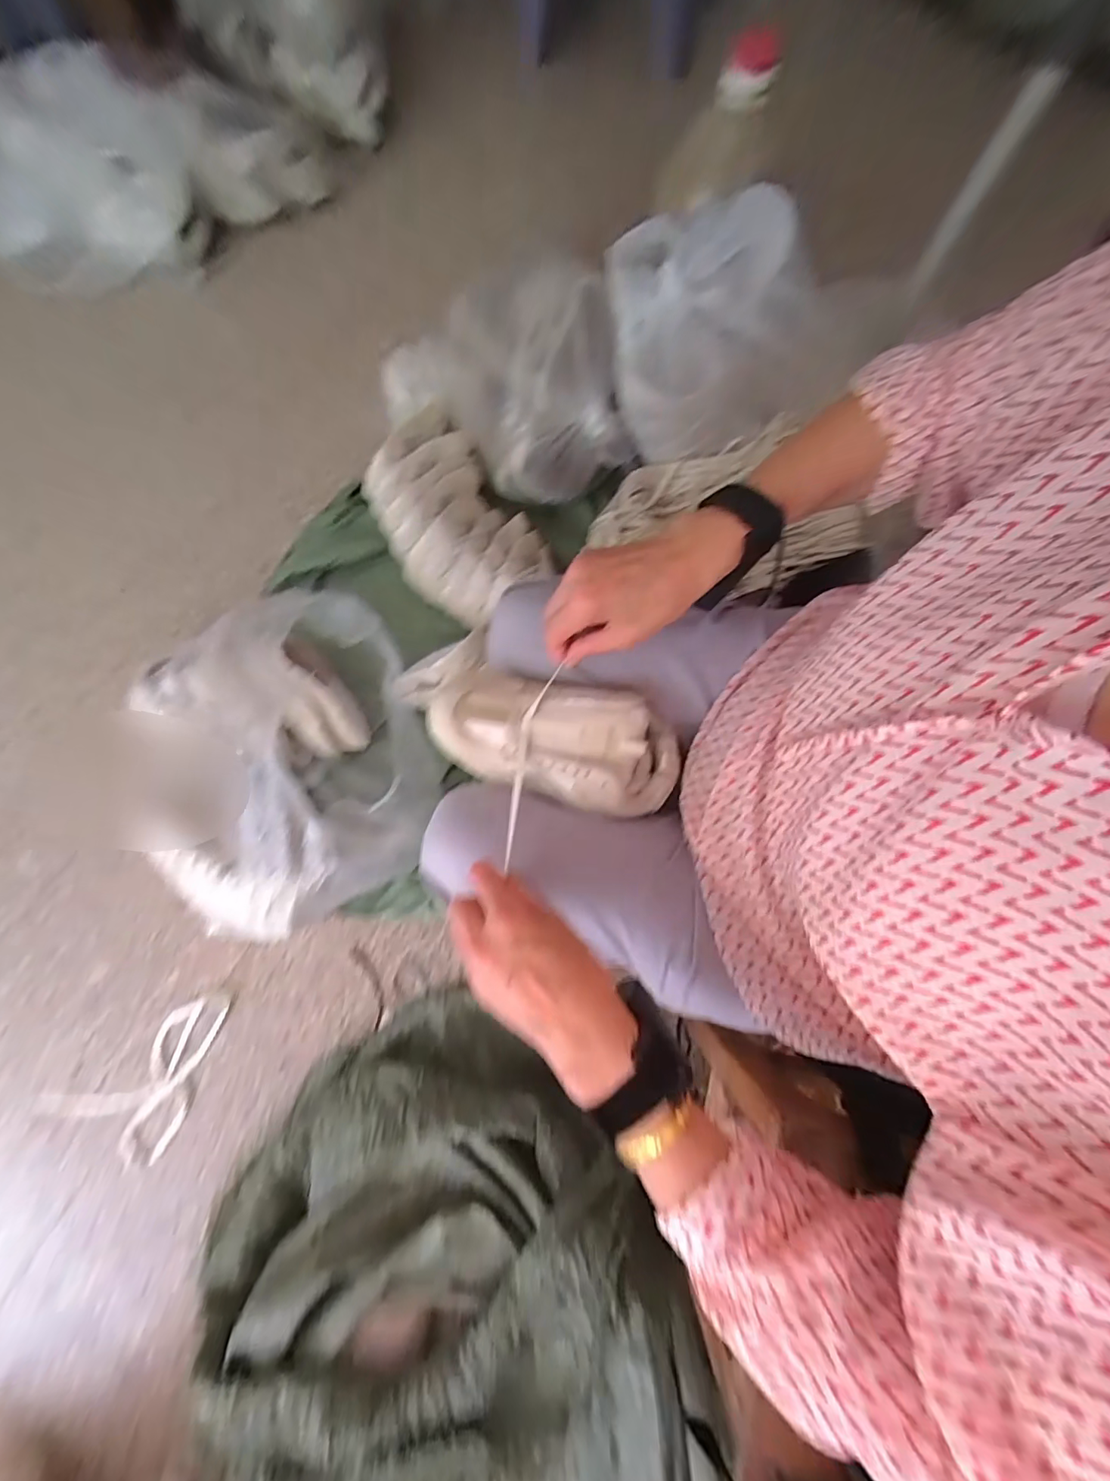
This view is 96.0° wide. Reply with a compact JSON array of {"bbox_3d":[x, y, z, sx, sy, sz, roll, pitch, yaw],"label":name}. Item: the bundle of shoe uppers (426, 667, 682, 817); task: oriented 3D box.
[{"bbox_3d":[0.000,-0.003,0.449,0.217,0.058,0.103,14,78,5],"label":"bundle of shoe uppers"}]

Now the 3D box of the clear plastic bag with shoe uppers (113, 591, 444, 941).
[{"bbox_3d":[-0.394,0.025,0.741,0.374,0.250,0.446,-21,79,-4],"label":"clear plastic bag with shoe uppers"}]

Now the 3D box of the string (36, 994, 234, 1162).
[{"bbox_3d":[-0.616,0.536,0.762,0.306,0.010,0.183,-32,80,-6],"label":"string"}]

